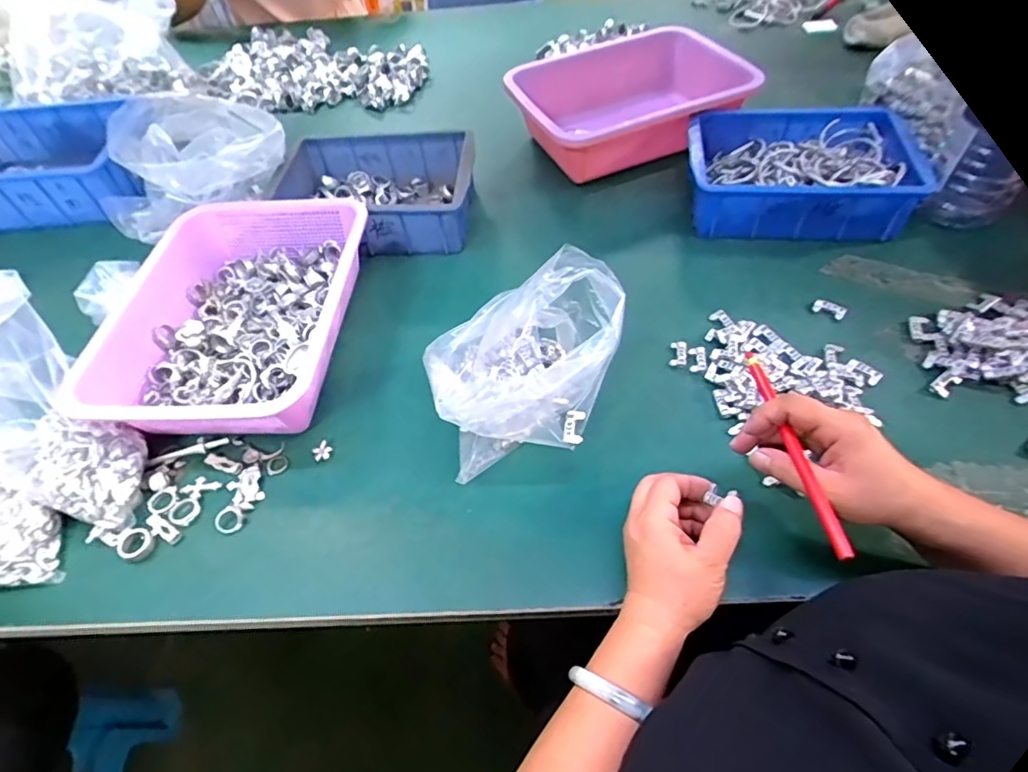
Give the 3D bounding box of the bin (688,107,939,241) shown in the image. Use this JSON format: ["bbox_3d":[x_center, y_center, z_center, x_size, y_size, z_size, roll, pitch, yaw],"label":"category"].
[{"bbox_3d":[0.349,-0.267,0.683,0.259,0.068,0.185,4,53,8],"label":"bin"}]

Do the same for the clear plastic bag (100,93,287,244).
[{"bbox_3d":[-0.417,-0.299,0.731,0.254,0.103,0.169,-3,52,2],"label":"clear plastic bag"}]

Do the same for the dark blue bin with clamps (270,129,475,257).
[{"bbox_3d":[-0.174,-0.250,0.713,0.244,0.063,0.174,2,52,6],"label":"dark blue bin with clamps"}]

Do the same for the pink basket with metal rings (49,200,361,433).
[{"bbox_3d":[-0.284,-0.074,0.571,0.225,0.070,0.297,3,53,7],"label":"pink basket with metal rings"}]

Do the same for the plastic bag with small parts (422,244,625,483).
[{"bbox_3d":[0.001,-0.020,0.490,0.156,0.121,0.179,16,55,16],"label":"plastic bag with small parts"}]

